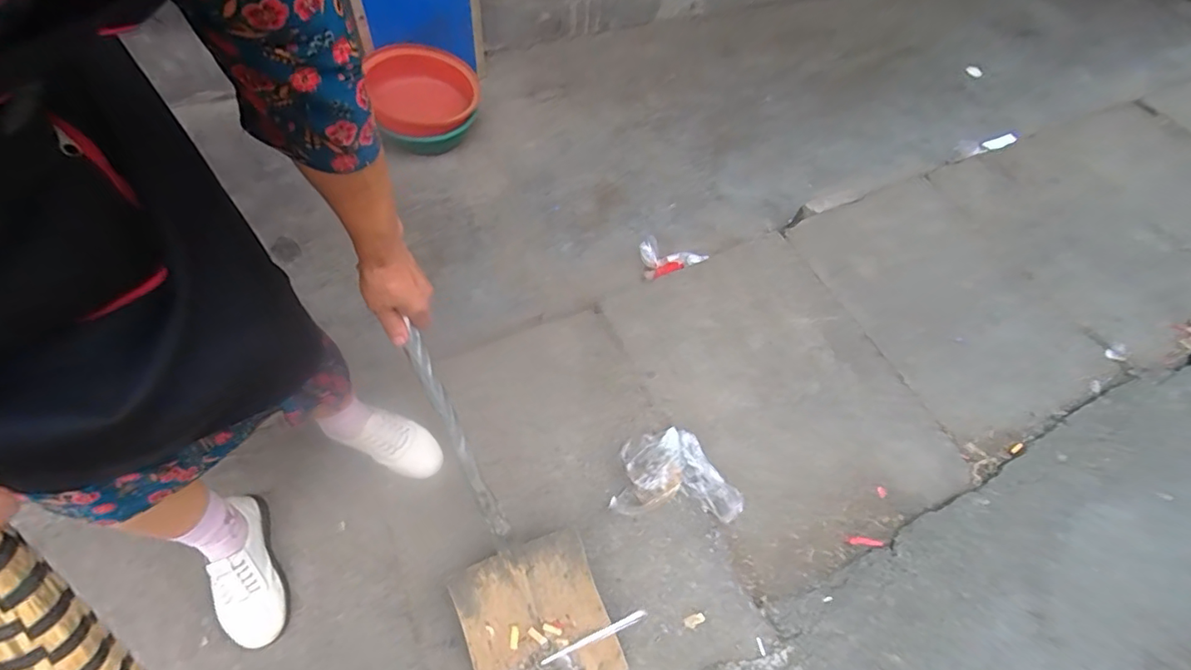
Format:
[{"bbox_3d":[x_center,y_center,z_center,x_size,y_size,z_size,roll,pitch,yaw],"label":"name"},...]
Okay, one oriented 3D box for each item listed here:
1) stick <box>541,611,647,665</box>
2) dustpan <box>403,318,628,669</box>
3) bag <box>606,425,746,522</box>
[{"bbox_3d":[-0.002,0.459,0.782,0.170,0.012,0.013,-26,55,0],"label":"stick"},{"bbox_3d":[-0.144,0.279,0.712,0.199,0.558,0.114,-25,13,-22],"label":"dustpan"},{"bbox_3d":[0.148,0.244,0.922,0.213,0.137,0.145,7,56,0],"label":"bag"}]

